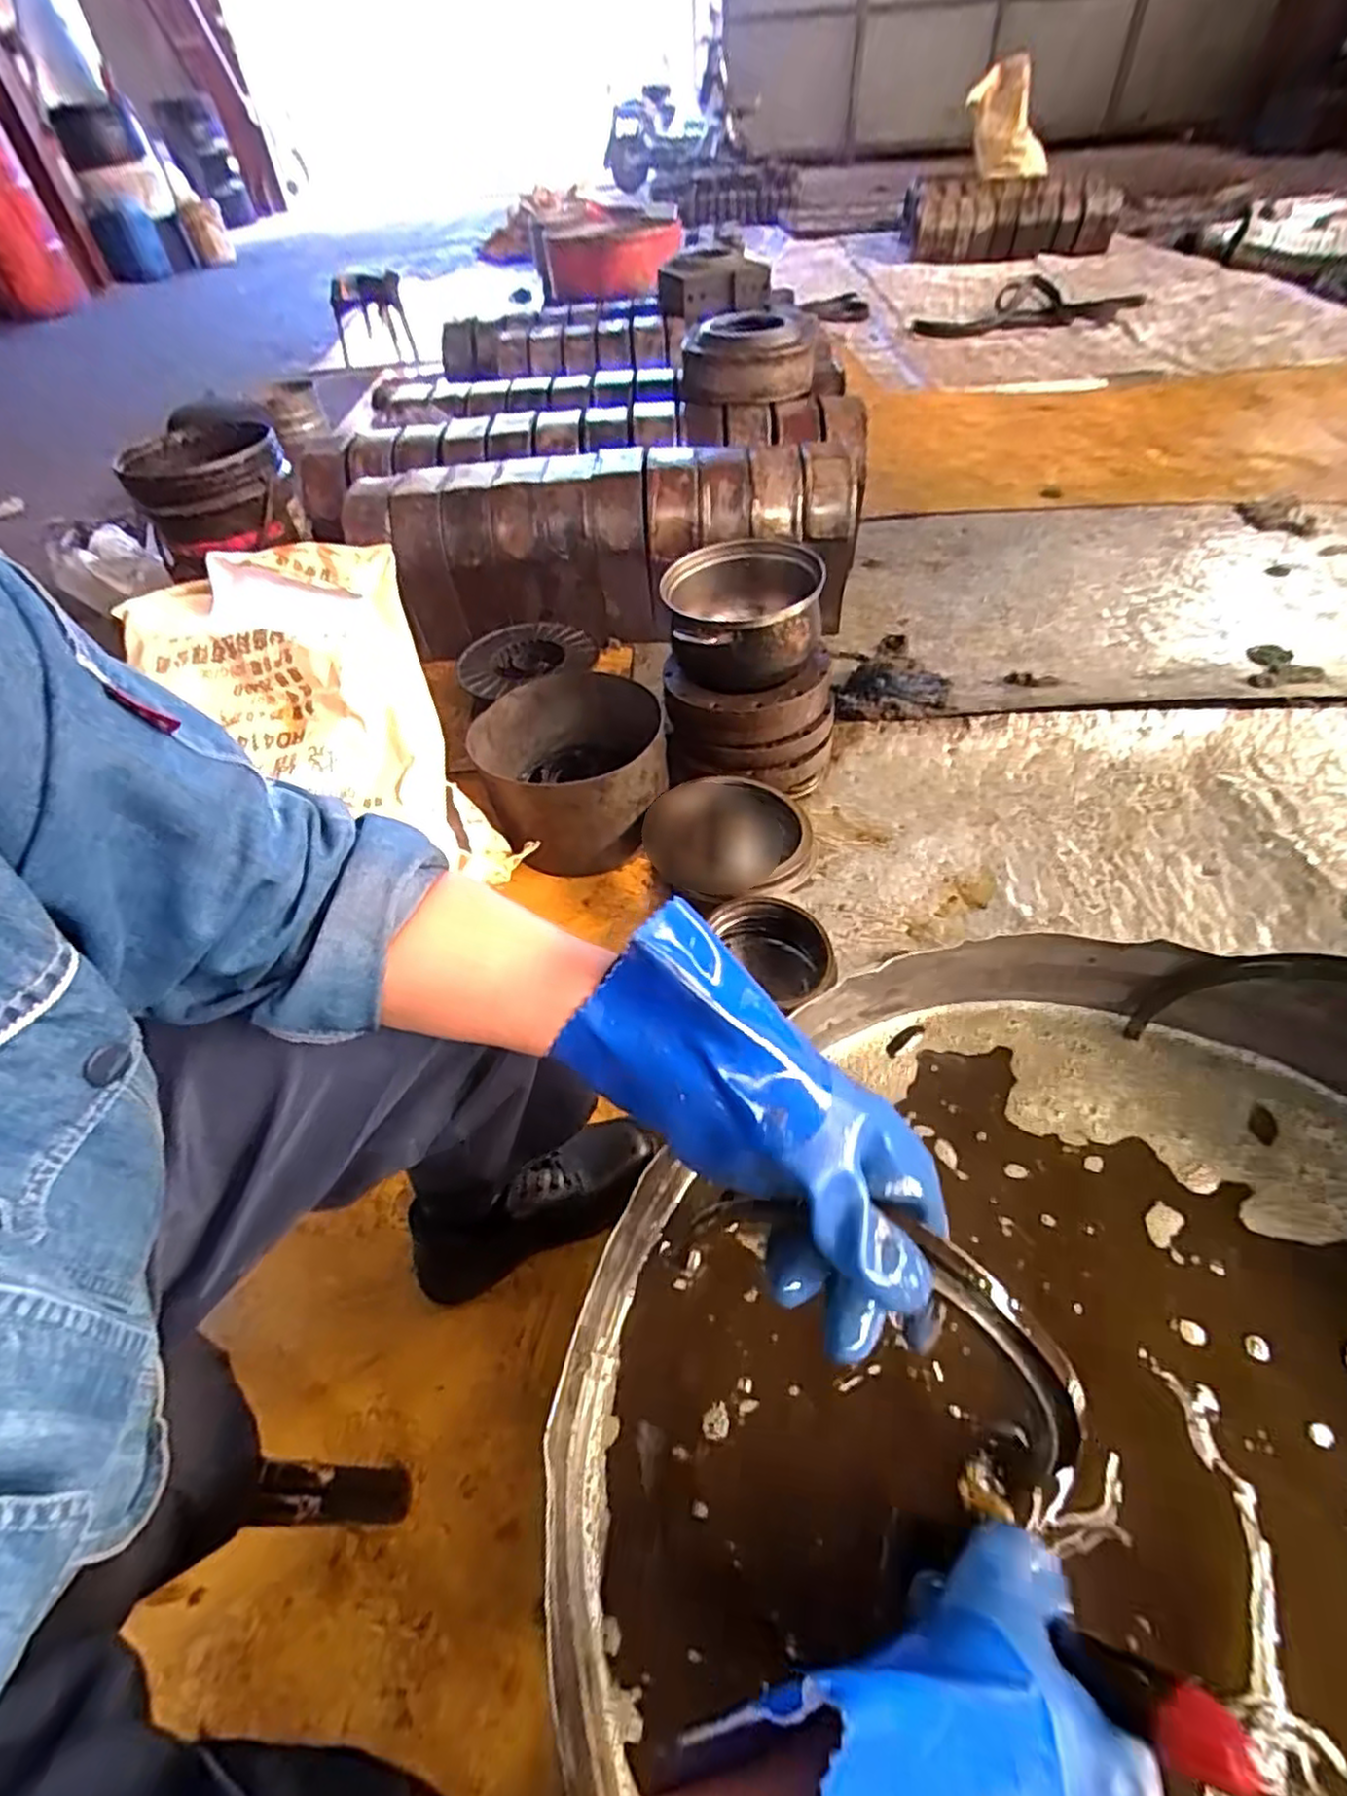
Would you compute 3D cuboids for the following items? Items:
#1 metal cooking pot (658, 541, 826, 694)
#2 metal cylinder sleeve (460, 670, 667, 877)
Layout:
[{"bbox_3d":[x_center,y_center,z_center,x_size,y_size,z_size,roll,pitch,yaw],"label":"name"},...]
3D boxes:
[{"bbox_3d":[0.091,-0.375,0.976,0.205,0.107,0.215,3,50,7],"label":"metal cooking pot"},{"bbox_3d":[-0.141,-0.187,1.008,0.252,0.152,0.252,-5,50,0],"label":"metal cylinder sleeve"}]

